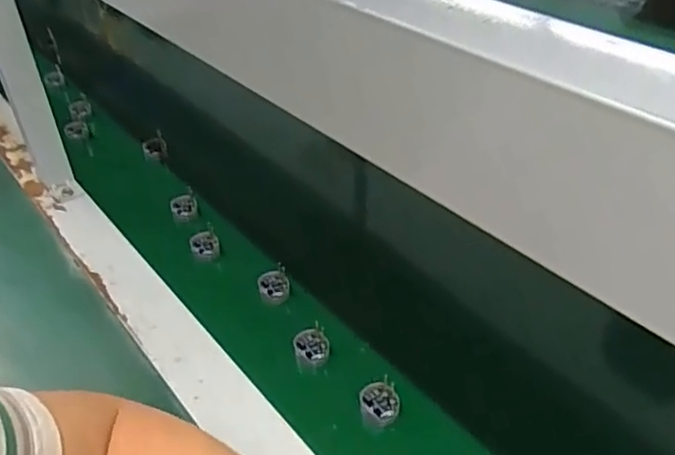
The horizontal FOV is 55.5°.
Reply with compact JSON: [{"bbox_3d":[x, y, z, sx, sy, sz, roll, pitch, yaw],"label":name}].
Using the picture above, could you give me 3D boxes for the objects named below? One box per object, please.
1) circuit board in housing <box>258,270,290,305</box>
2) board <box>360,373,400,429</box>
[{"bbox_3d":[-0.055,0.052,0.562,0.026,0.015,0.027,-6,37,-4],"label":"circuit board in housing"},{"bbox_3d":[0.031,0.125,0.457,0.026,0.017,0.028,-10,37,-10],"label":"board"}]

